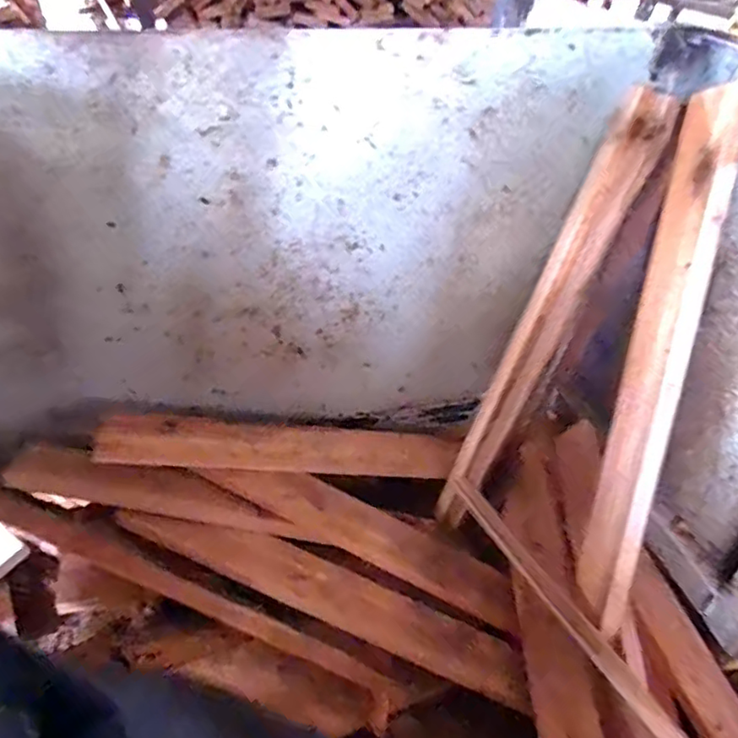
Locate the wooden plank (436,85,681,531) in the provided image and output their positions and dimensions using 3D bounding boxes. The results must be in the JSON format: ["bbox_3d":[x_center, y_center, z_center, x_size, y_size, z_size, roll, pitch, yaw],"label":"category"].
[{"bbox_3d":[0.175,-0.034,0.602,0.042,0.466,0.024,36,23,33],"label":"wooden plank"}]

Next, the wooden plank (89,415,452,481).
[{"bbox_3d":[-0.081,0.085,0.643,0.382,0.012,0.059,6,59,-18],"label":"wooden plank"}]

